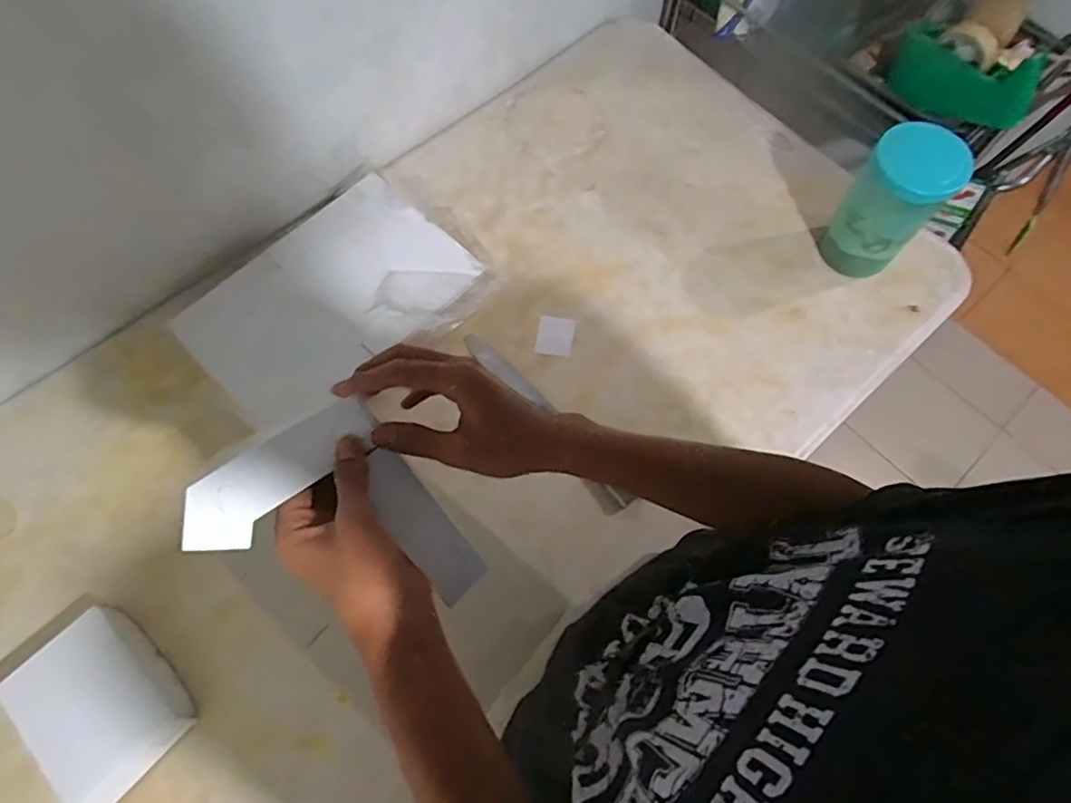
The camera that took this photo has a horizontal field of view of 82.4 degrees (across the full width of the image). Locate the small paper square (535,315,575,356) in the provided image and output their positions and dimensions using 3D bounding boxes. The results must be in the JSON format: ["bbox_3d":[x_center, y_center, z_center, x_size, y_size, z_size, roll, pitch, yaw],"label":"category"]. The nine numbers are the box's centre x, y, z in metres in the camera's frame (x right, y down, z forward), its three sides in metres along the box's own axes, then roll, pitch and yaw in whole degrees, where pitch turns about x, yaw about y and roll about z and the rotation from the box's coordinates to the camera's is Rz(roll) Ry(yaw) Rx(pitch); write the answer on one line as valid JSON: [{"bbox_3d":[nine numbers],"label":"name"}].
[{"bbox_3d":[0.028,-0.092,0.856,0.049,0.004,0.059,9,68,-1],"label":"small paper square"}]

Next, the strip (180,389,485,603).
[{"bbox_3d":[-0.132,0.093,0.410,0.133,0.007,0.166,-38,96,-18],"label":"strip"}]

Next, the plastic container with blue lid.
[{"bbox_3d":[0.462,-0.253,0.815,0.102,0.206,0.098,0,67,-1],"label":"plastic container with blue lid"}]

